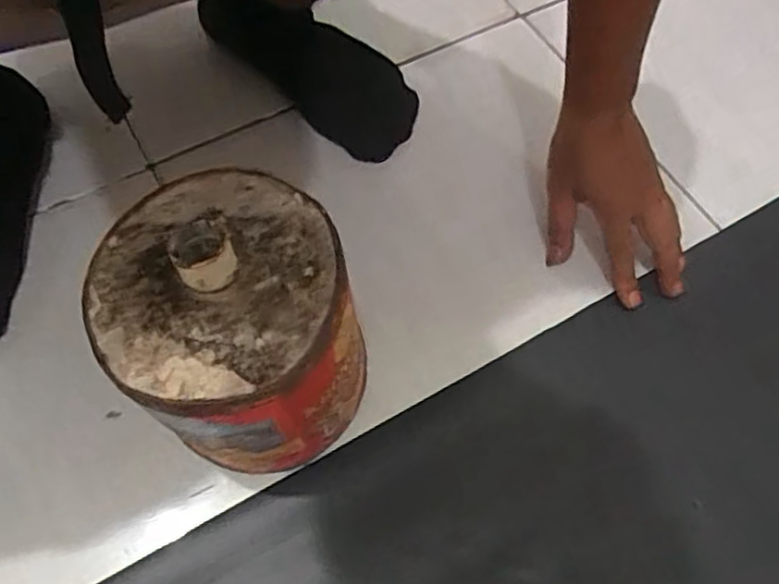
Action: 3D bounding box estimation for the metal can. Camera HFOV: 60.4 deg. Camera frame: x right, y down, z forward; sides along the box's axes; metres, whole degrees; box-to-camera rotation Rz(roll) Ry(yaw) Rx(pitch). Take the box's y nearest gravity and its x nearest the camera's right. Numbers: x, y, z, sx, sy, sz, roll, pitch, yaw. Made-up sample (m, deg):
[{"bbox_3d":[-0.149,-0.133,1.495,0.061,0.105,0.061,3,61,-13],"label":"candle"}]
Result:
[{"bbox_3d":[-0.098,0.025,0.429,0.135,0.175,0.148,1,63,-2],"label":"metal can"}]

